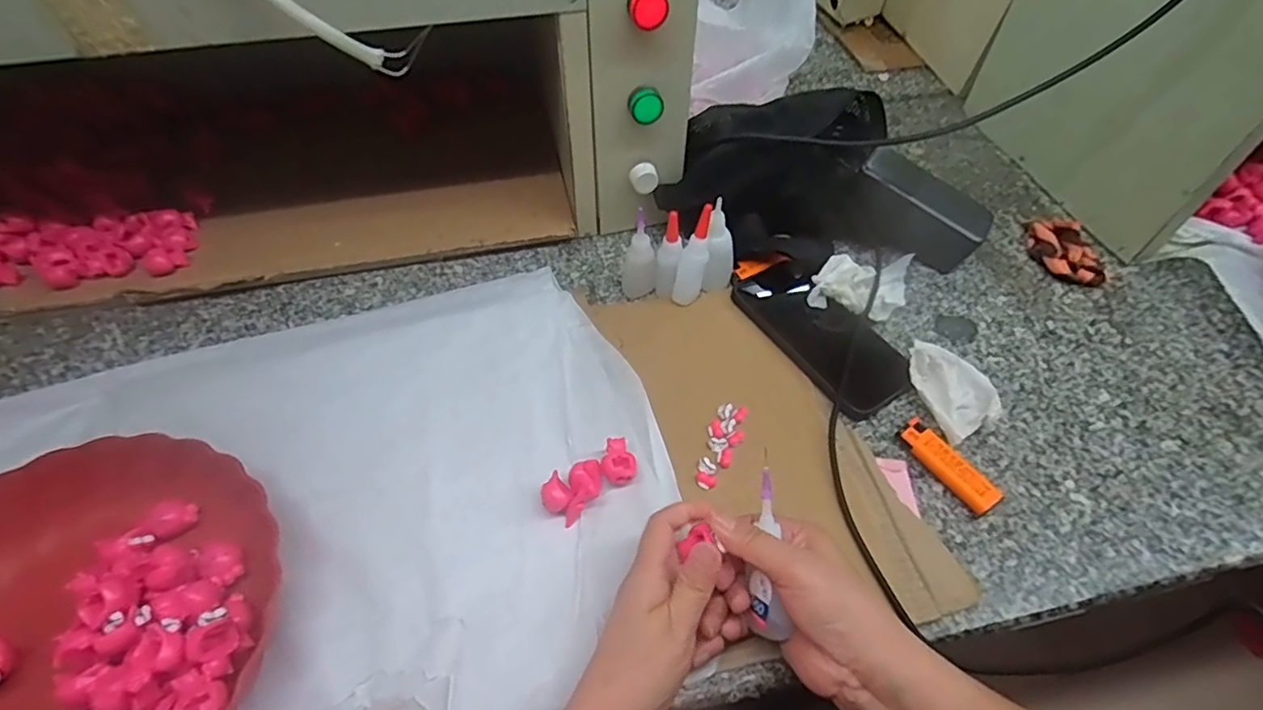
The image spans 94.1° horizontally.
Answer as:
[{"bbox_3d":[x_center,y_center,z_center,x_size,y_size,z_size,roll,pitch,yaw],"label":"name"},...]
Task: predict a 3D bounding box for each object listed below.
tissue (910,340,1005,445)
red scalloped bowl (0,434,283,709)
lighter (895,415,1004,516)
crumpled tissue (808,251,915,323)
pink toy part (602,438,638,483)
[{"bbox_3d":[0.267,0.024,0.487,0.070,0.024,0.089,-16,55,-12],"label":"tissue"},{"bbox_3d":[-0.341,0.165,0.342,0.218,0.046,0.222,0,53,0],"label":"red scalloped bowl"},{"bbox_3d":[0.241,0.082,0.447,0.028,0.015,0.080,-29,58,-20],"label":"lighter"},{"bbox_3d":[0.216,-0.072,0.547,0.078,0.040,0.097,24,57,17],"label":"crumpled tissue"},{"bbox_3d":[-0.008,0.078,0.427,0.025,0.019,0.031,3,53,2],"label":"pink toy part"}]

